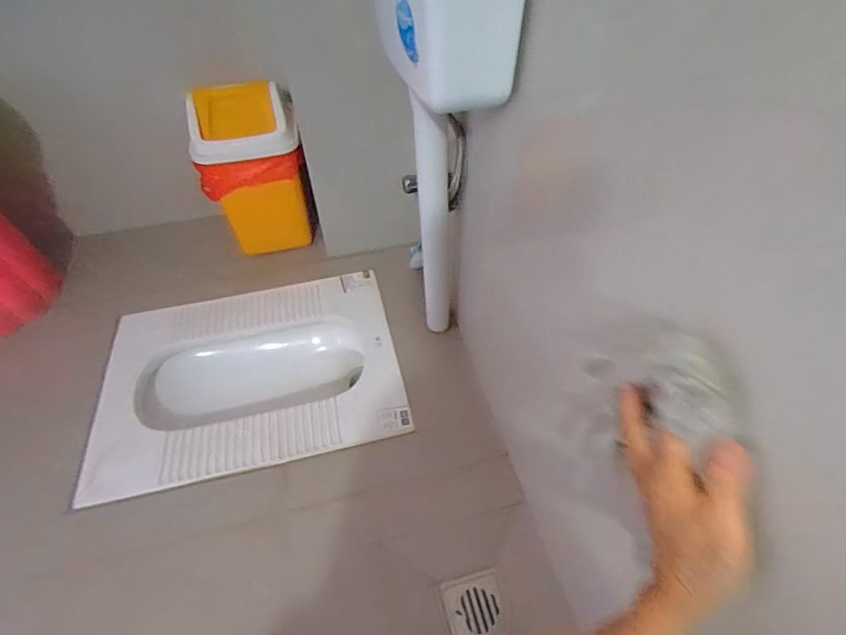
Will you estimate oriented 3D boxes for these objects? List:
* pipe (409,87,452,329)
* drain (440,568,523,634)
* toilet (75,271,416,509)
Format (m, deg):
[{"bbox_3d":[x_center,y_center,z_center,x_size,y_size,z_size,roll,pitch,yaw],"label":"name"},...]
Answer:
[{"bbox_3d":[0.022,-0.133,0.817,0.060,0.468,0.064,-2,50,1],"label":"pipe"},{"bbox_3d":[0.082,0.433,0.660,0.092,0.008,0.094,-12,50,-10],"label":"drain"},{"bbox_3d":[-0.366,0.147,0.995,0.607,0.147,0.463,-11,50,-9],"label":"toilet"}]

